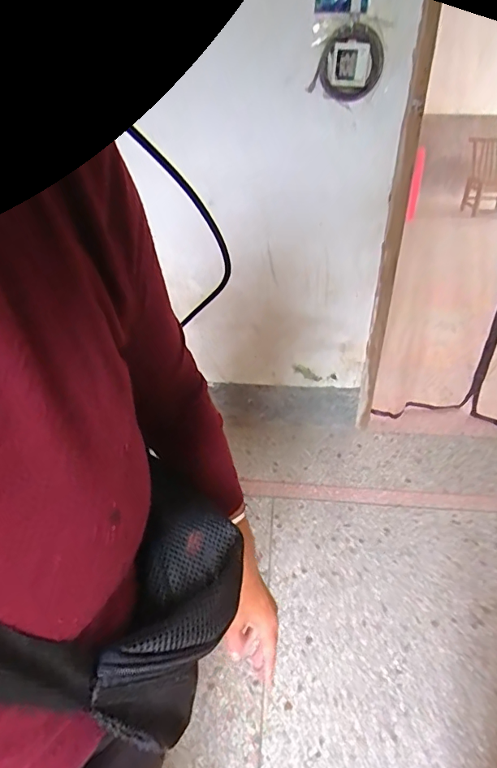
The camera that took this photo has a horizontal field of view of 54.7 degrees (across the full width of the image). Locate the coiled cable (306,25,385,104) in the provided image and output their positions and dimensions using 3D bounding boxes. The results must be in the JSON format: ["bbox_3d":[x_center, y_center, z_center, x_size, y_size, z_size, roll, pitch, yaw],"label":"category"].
[{"bbox_3d":[0.256,-0.794,1.203,0.151,0.171,0.038,25,49,-8],"label":"coiled cable"}]

